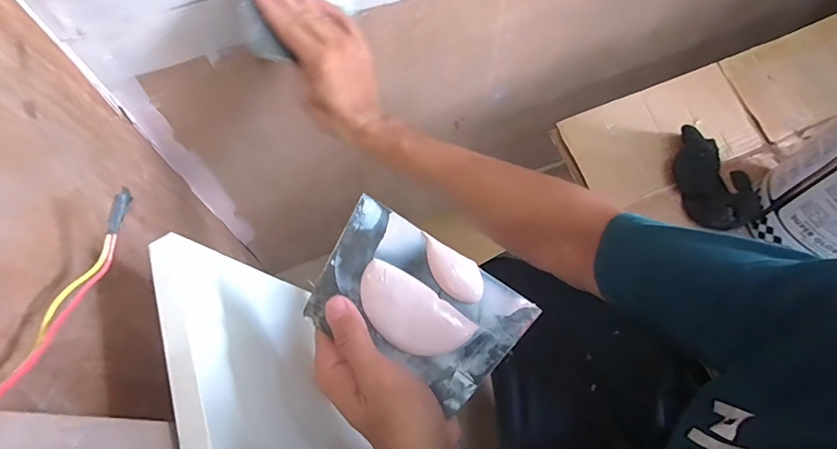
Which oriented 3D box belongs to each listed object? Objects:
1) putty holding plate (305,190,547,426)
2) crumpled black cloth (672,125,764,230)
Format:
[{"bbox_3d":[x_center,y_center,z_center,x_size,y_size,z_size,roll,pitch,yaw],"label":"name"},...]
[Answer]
[{"bbox_3d":[-0.001,0.053,0.294,0.134,0.006,0.086,31,84,5],"label":"putty holding plate"},{"bbox_3d":[0.378,-0.059,0.565,0.076,0.041,0.135,-5,62,-3],"label":"crumpled black cloth"}]

